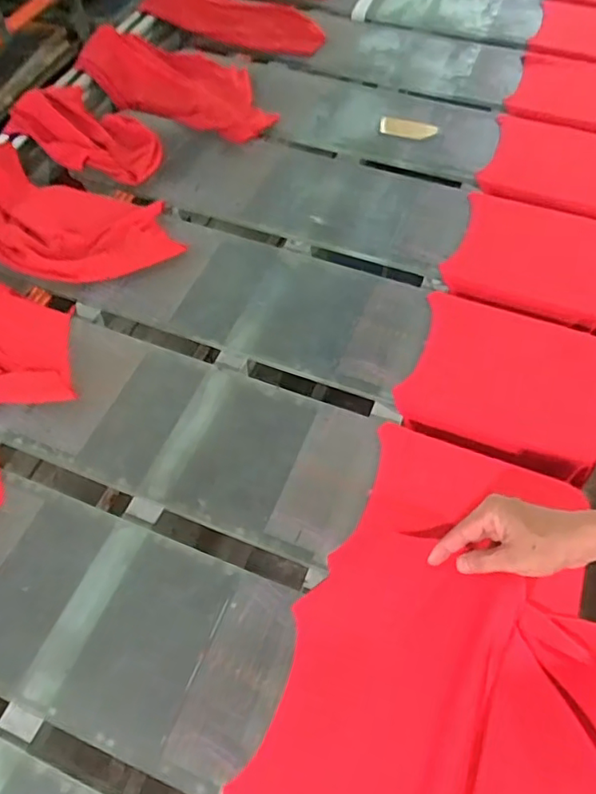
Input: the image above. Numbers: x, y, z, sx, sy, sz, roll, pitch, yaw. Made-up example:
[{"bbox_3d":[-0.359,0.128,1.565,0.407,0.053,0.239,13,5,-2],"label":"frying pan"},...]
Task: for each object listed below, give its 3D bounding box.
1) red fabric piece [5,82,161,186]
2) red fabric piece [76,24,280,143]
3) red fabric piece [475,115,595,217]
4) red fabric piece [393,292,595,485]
[{"bbox_3d":[-0.359,-0.459,0.991,0.277,0.042,0.147,29,64,16],"label":"red fabric piece"},{"bbox_3d":[-0.199,-0.580,1.058,0.386,0.072,0.190,26,63,15],"label":"red fabric piece"},{"bbox_3d":[0.443,-0.389,0.959,0.240,0.017,0.202,19,61,11],"label":"red fabric piece"},{"bbox_3d":[0.272,-0.029,0.748,0.239,0.029,0.223,20,62,12],"label":"red fabric piece"}]

